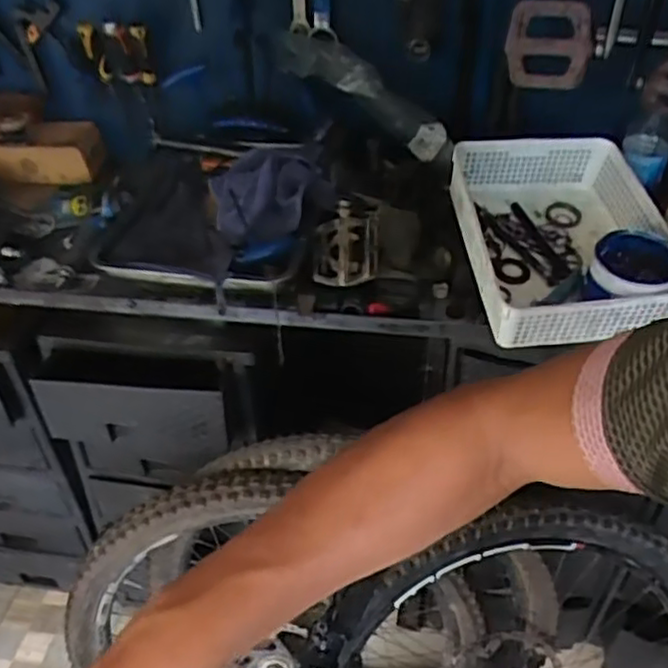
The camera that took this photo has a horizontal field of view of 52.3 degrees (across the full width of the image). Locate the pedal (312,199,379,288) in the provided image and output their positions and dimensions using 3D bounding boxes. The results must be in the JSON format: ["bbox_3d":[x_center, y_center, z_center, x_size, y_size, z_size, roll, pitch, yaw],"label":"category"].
[{"bbox_3d":[0.017,-0.123,0.947,0.093,0.109,0.031,-4,0,19],"label":"pedal"}]

